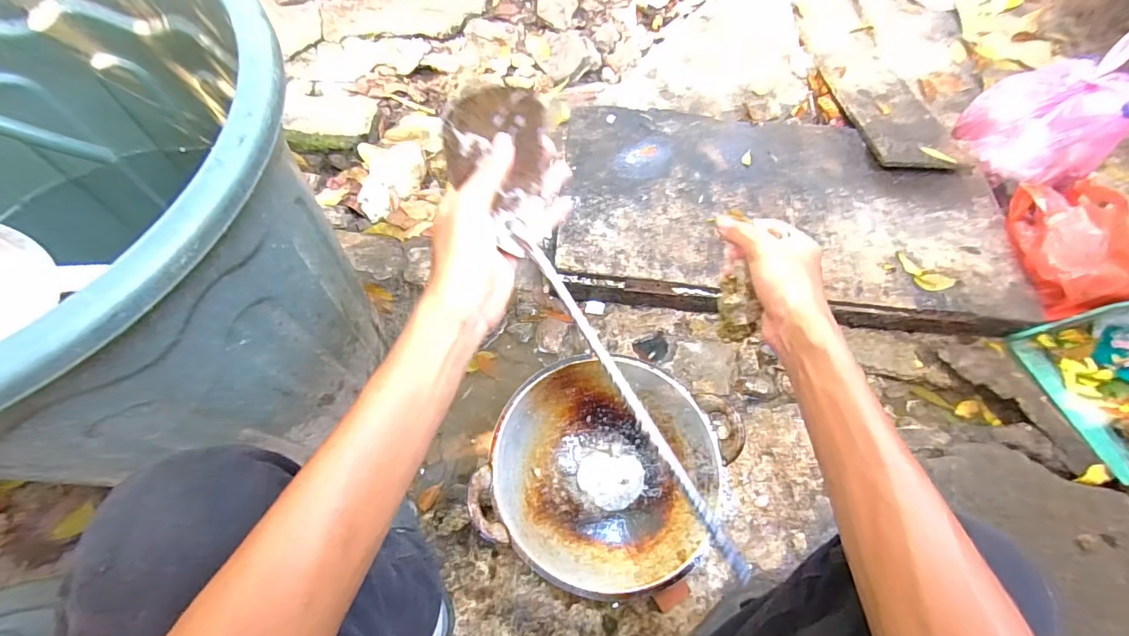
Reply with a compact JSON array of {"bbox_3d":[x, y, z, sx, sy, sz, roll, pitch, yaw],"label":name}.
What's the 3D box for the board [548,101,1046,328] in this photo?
[{"bbox_3d":[0.421,-0.224,0.940,0.843,0.041,0.461,5,64,0],"label":"board"}]

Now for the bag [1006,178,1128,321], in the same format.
[{"bbox_3d":[0.932,-0.135,0.859,0.169,0.088,0.264,5,64,0],"label":"bag"}]

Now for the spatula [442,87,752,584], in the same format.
[{"bbox_3d":[0.023,0.021,0.339,0.079,0.062,0.376,-26,89,-15],"label":"spatula"}]

